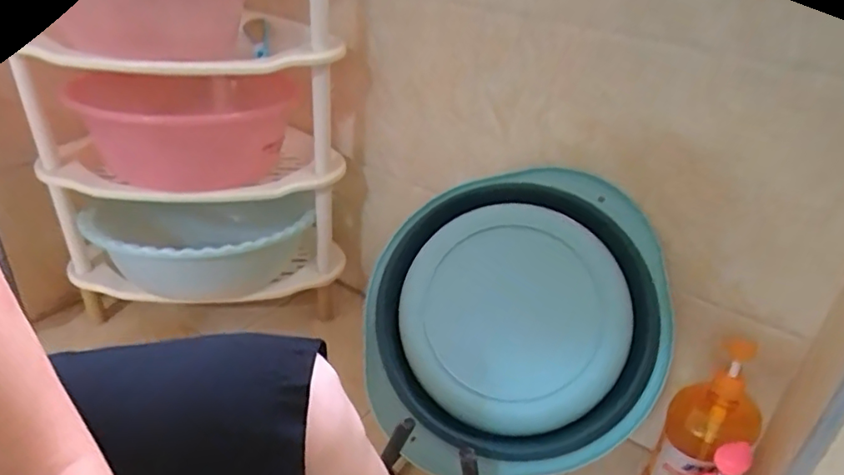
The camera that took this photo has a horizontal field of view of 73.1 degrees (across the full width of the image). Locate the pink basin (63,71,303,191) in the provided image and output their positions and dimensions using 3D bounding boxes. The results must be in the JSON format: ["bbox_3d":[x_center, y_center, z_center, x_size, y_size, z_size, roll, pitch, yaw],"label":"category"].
[{"bbox_3d":[-0.393,-0.207,0.988,0.331,0.123,0.331,-4,32,-15],"label":"pink basin"}]

